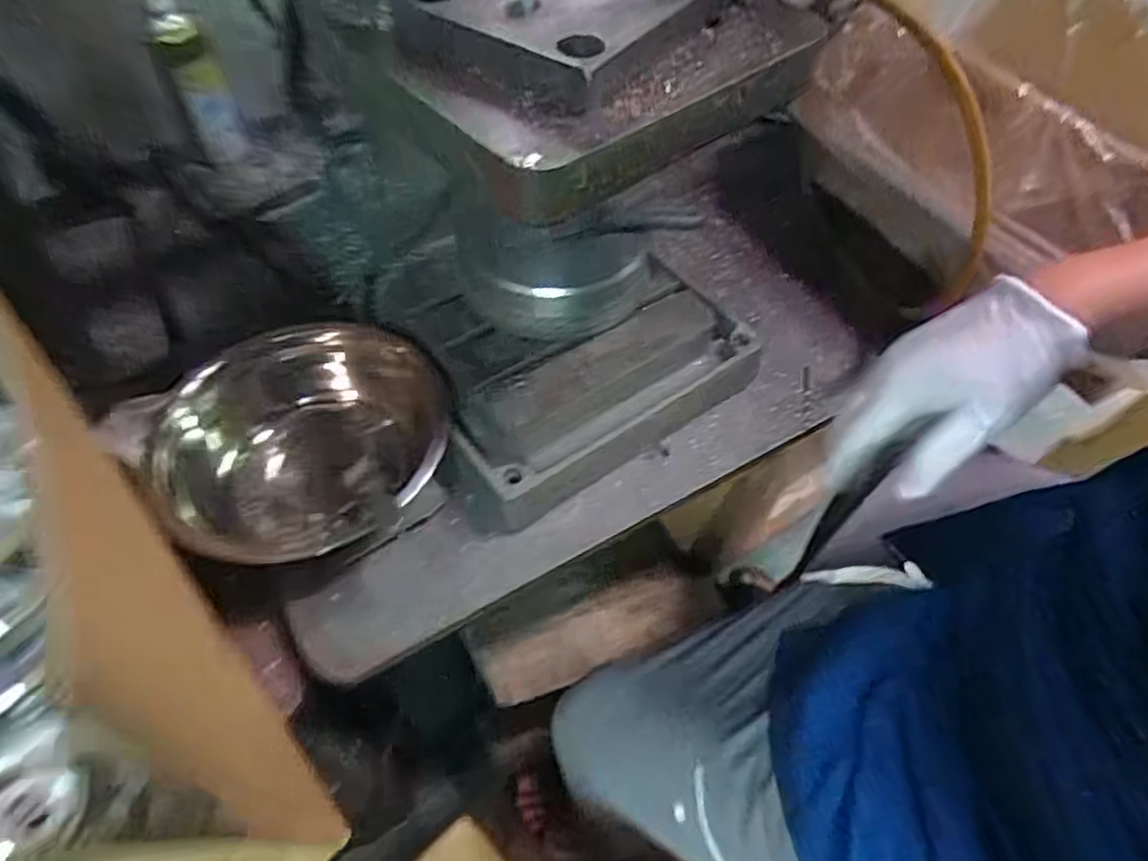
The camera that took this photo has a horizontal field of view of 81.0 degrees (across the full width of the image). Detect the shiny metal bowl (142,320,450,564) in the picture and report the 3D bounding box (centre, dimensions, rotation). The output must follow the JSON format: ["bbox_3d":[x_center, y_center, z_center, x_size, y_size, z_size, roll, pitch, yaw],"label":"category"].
[{"bbox_3d":[-0.212,-0.001,0.580,0.197,0.098,0.183,1,54,-1],"label":"shiny metal bowl"}]

